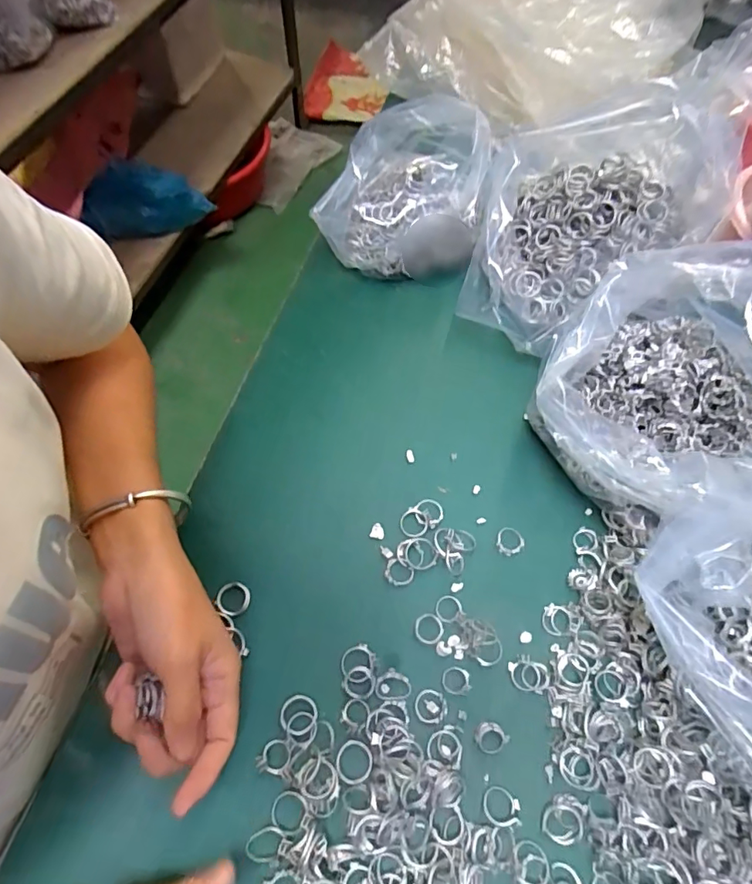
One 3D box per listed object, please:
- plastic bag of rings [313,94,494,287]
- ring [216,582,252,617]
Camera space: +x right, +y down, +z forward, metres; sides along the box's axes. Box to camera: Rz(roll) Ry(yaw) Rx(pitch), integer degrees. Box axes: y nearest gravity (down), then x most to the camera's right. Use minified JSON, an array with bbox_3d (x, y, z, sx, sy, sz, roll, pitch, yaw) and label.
[{"bbox_3d":[0.023,-0.227,0.462,0.147,0.120,0.098,4,63,0],"label":"plastic bag of rings"},{"bbox_3d":[-0.098,0.108,0.350,0.022,0.004,0.022,1,63,-2],"label":"ring"}]

